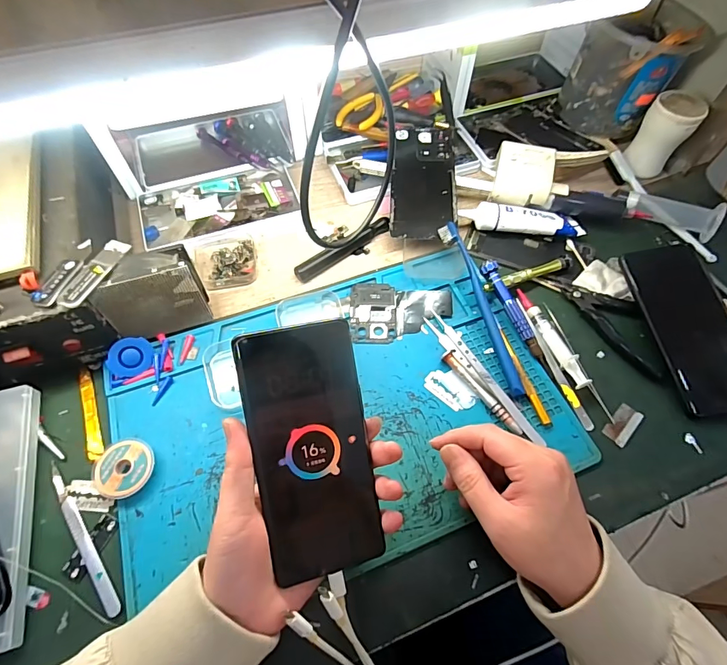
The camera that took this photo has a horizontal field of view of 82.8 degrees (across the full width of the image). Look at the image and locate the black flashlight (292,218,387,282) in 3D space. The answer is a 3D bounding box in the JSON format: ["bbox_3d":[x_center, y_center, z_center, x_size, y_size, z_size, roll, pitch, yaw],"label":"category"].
[{"bbox_3d":[-0.019,-0.092,0.449,0.121,0.016,0.018,-33,67,-18],"label":"black flashlight"}]

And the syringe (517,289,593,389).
[{"bbox_3d":[0.183,0.002,0.397,0.022,0.017,0.112,-16,63,-10],"label":"syringe"}]

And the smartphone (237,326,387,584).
[{"bbox_3d":[-0.032,0.077,0.266,0.072,0.004,0.162,-11,96,-14],"label":"smartphone"}]

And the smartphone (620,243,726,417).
[{"bbox_3d":[0.316,-0.008,0.390,0.080,0.014,0.162,-12,72,3],"label":"smartphone"}]

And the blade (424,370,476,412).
[{"bbox_3d":[0.079,0.051,0.374,0.047,0.004,0.028,39,67,19],"label":"blade"}]

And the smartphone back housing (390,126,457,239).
[{"bbox_3d":[0.069,-0.175,0.472,0.071,0.006,0.158,4,67,1],"label":"smartphone back housing"}]

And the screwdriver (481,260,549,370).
[{"bbox_3d":[0.145,-0.020,0.396,0.013,0.013,0.111,-24,80,-14],"label":"screwdriver"}]

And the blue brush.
[{"bbox_3d":[0.115,-0.027,0.399,0.017,0.033,0.182,-15,62,-9],"label":"blue brush"}]

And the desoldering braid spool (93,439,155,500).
[{"bbox_3d":[-0.191,0.109,0.331,0.042,0.014,0.043,1,61,-1],"label":"desoldering braid spool"}]

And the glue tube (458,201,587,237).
[{"bbox_3d":[0.178,-0.125,0.462,0.131,0.027,0.034,2,61,0],"label":"glue tube"}]

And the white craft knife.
[{"bbox_3d":[-0.214,0.154,0.314,0.012,0.004,0.127,-34,67,-18],"label":"white craft knife"}]

